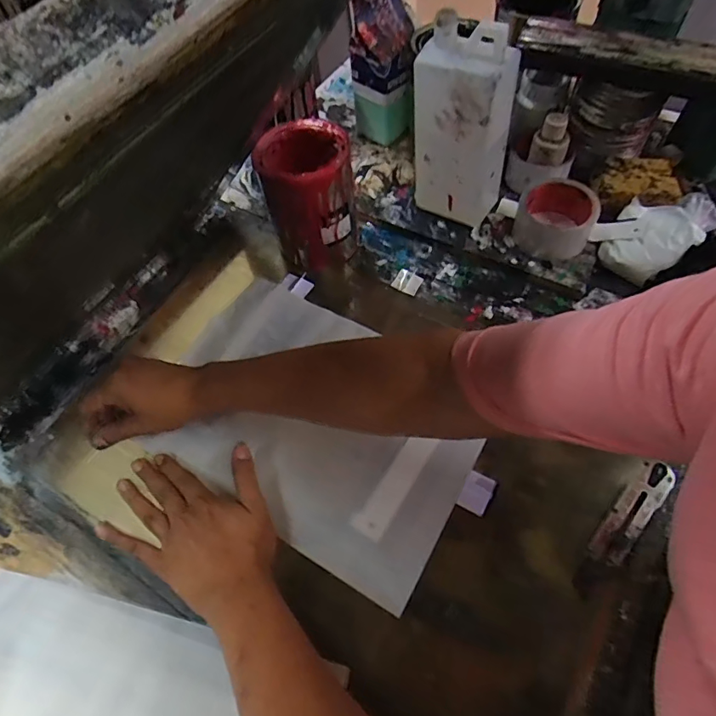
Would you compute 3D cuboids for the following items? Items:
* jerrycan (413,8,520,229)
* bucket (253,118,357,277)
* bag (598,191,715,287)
[{"bbox_3d":[0.123,-0.261,0.568,0.105,0.223,0.058,28,65,20],"label":"jerrycan"},{"bbox_3d":[-0.056,-0.194,0.596,0.108,0.135,0.089,-12,58,-4],"label":"bucket"},{"bbox_3d":[0.352,-0.147,0.571,0.089,0.055,0.103,36,68,23],"label":"bag"}]

